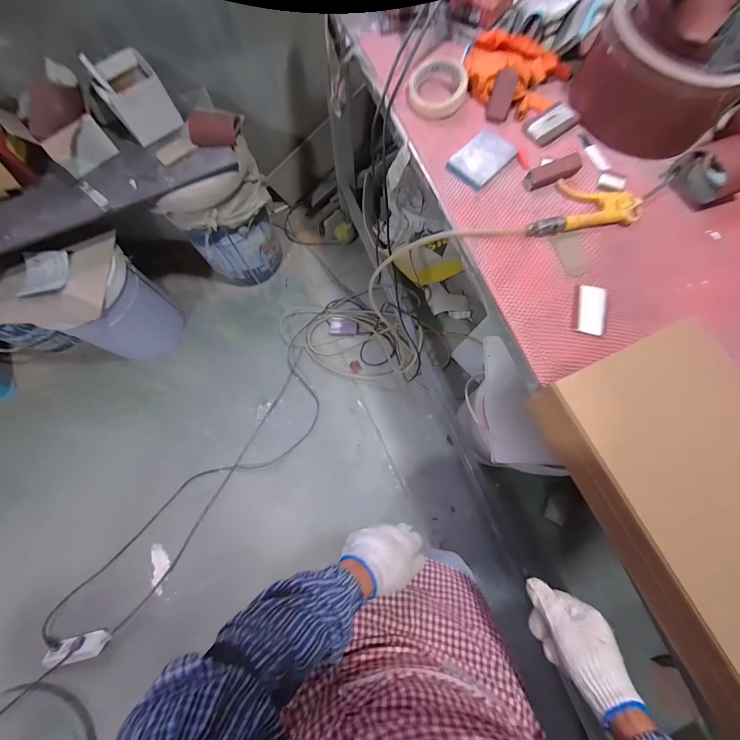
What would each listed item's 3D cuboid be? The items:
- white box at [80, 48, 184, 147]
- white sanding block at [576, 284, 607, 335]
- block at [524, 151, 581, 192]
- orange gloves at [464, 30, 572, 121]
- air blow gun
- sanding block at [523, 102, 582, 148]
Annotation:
[{"bbox_3d":[-0.590,-0.690,0.862,0.142,0.107,0.159,-38,77,-10],"label":"white box"},{"bbox_3d":[0.308,-0.083,0.480,0.039,0.012,0.071,14,75,4],"label":"white sanding block"},{"bbox_3d":[0.279,-0.301,0.525,0.081,0.020,0.030,-19,76,9],"label":"block"},{"bbox_3d":[0.242,-0.484,0.568,0.167,0.049,0.120,4,74,2],"label":"orange gloves"},{"bbox_3d":[0.351,-0.253,0.521,0.236,0.026,0.082,-10,74,-2],"label":"air blow gun"},{"bbox_3d":[0.295,-0.402,0.560,0.085,0.015,0.049,-32,76,-8],"label":"sanding block"}]

